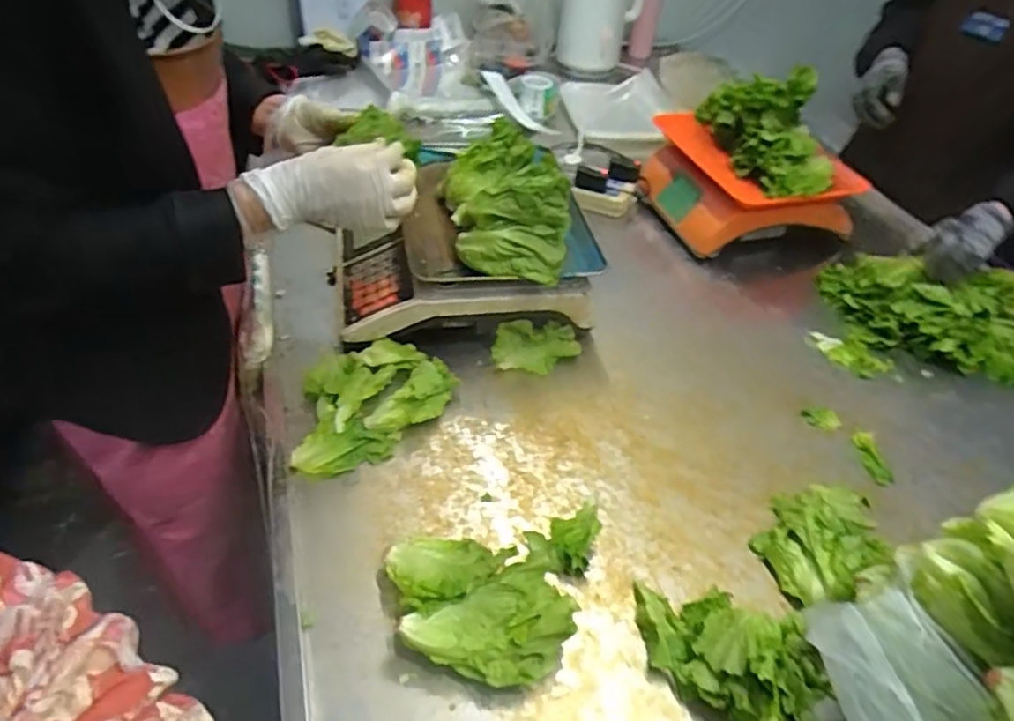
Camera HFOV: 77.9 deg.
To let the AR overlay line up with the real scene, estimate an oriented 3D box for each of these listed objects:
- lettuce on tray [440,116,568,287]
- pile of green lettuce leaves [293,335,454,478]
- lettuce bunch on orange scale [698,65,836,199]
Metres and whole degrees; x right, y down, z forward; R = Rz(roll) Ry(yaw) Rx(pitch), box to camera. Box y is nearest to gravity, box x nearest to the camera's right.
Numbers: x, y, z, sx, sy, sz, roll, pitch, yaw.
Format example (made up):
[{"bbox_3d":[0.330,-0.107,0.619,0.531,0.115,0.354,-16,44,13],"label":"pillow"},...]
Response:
[{"bbox_3d":[0.000,-0.189,0.746,0.126,0.100,0.188,-5,45,-11],"label":"lettuce on tray"},{"bbox_3d":[-0.143,0.042,0.694,0.172,0.043,0.175,-1,44,-8],"label":"pile of green lettuce leaves"},{"bbox_3d":[0.392,-0.355,0.919,0.118,0.136,0.226,-3,44,-9],"label":"lettuce bunch on orange scale"}]

